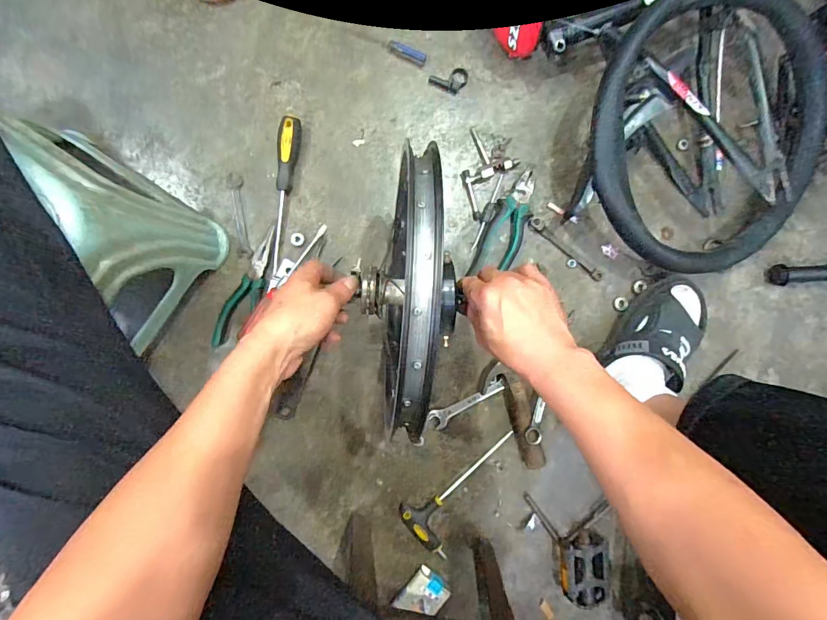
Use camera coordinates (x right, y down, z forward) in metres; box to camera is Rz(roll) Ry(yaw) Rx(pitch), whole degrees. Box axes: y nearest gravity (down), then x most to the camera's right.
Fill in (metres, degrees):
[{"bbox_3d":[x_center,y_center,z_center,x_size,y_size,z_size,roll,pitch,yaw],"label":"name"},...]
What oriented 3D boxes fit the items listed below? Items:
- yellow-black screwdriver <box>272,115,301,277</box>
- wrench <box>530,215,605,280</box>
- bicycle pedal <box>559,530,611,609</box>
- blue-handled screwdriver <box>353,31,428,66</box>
[{"bbox_3d":[-0.184,-0.160,0.591,0.025,0.028,0.218,7,90,-5],"label":"yellow-black screwdriver"},{"bbox_3d":[0.232,-0.091,0.640,0.143,0.005,0.021,40,87,-4],"label":"wrench"},{"bbox_3d":[0.260,0.396,0.647,0.074,0.032,0.105,-3,91,-5],"label":"bicycle pedal"},{"bbox_3d":[-0.035,-0.385,0.611,0.113,0.011,0.021,22,88,-5],"label":"blue-handled screwdriver"}]

